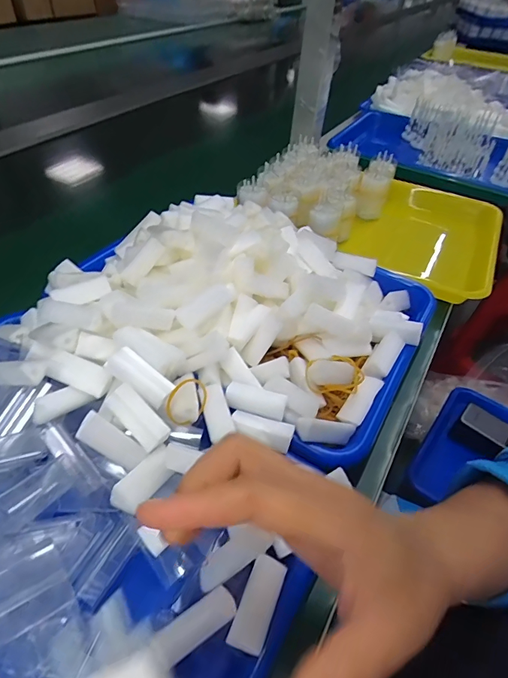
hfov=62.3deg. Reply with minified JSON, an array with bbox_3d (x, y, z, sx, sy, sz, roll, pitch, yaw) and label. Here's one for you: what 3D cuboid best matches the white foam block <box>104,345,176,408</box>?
[{"bbox_3d":[-0.076,0.025,0.283,0.046,0.014,0.019,37,51,4],"label":"white foam block"}]

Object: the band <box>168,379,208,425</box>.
[{"bbox_3d":[-0.047,0.043,0.295,0.033,0.029,0.009,-35,25,-34],"label":"band"}]

